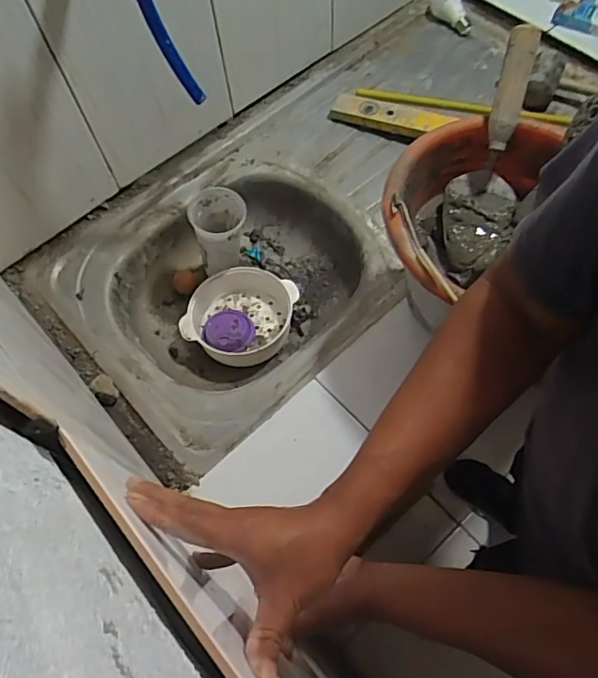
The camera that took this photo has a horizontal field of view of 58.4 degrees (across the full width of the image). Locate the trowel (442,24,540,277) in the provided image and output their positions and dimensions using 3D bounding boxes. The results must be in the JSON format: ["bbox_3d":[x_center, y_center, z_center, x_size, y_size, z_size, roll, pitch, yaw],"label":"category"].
[{"bbox_3d":[0.243,-0.224,0.663,0.089,0.289,0.086,16,20,9],"label":"trowel"}]

